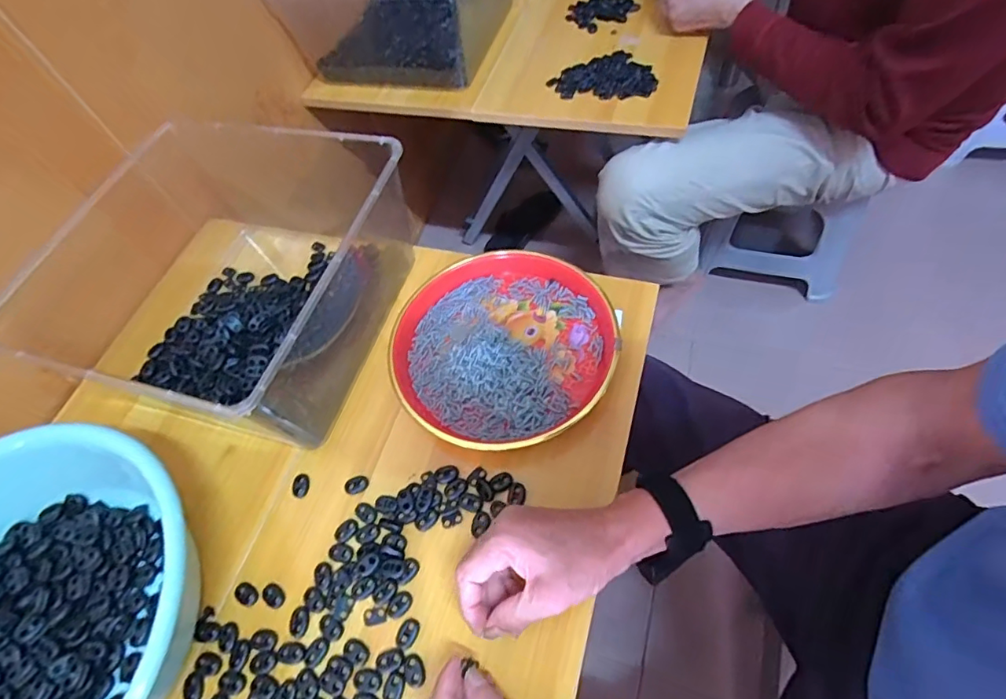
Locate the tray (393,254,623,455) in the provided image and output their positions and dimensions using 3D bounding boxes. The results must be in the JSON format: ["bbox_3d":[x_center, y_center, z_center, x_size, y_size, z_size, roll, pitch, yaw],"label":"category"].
[{"bbox_3d":[-0.001,-0.004,0.531,0.222,0.031,0.215,-4,59,7],"label":"tray"}]

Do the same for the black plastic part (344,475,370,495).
[{"bbox_3d":[-0.136,0.125,0.483,0.022,0.004,0.016,-26,59,-7],"label":"black plastic part"}]

